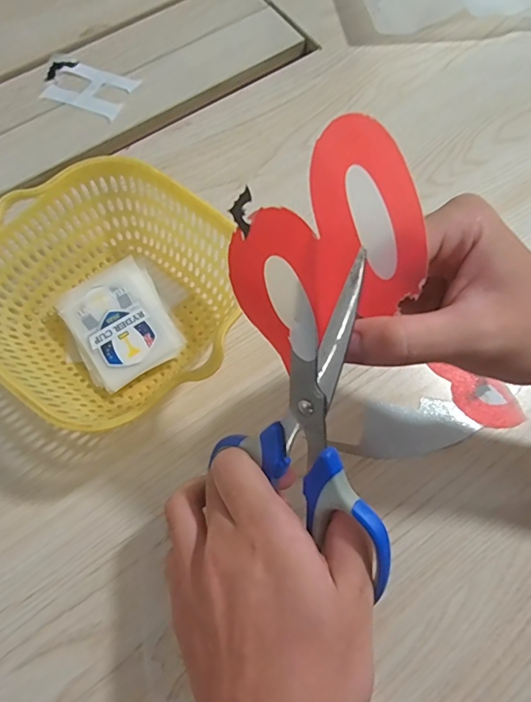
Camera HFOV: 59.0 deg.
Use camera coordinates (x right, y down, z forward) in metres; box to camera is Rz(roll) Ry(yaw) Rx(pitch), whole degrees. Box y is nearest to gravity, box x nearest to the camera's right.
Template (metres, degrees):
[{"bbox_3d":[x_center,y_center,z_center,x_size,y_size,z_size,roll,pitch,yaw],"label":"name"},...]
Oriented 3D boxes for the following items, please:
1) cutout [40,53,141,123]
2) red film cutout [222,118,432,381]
[{"bbox_3d":[-0.178,-0.261,0.460,0.096,0.004,0.056,22,69,8],"label":"cutout"},{"bbox_3d":[0.026,-0.045,0.201,0.085,0.018,0.075,-32,107,0],"label":"red film cutout"}]

